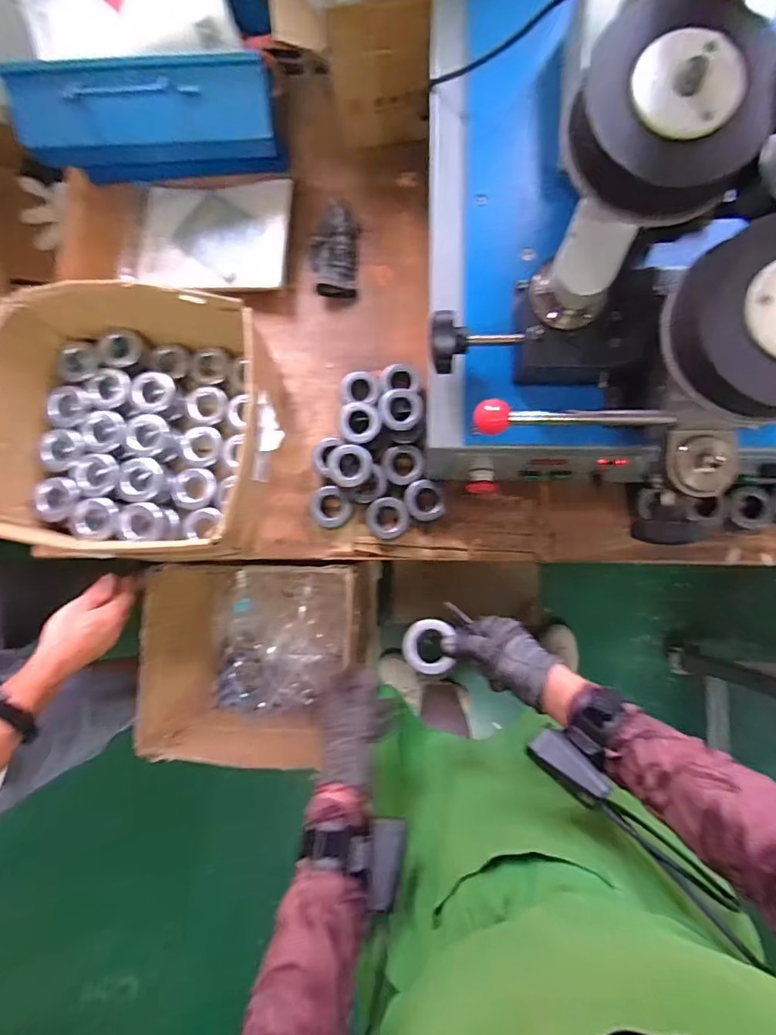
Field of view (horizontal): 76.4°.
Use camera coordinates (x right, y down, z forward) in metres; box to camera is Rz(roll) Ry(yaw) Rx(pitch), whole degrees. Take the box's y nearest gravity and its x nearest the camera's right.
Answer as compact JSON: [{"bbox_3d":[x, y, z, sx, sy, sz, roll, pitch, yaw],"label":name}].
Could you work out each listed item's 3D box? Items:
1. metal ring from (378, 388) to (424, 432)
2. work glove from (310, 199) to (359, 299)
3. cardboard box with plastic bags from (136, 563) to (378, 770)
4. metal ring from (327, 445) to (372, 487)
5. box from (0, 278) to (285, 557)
[{"bbox_3d":[0.019,-0.158,0.708,0.060,0.014,0.068,-6,68,7],"label":"metal ring"},{"bbox_3d":[-0.085,-0.431,0.793,0.083,0.040,0.155,-1,84,2],"label":"work glove"},{"bbox_3d":[-0.203,0.237,0.893,0.322,0.324,0.303,4,84,2],"label":"cardboard box with plastic bags"},{"bbox_3d":[-0.055,-0.074,0.694,0.062,0.020,0.060,0,84,2],"label":"metal ring"},{"bbox_3d":[-0.334,-0.120,0.692,0.360,0.171,0.329,3,84,2],"label":"box"}]

